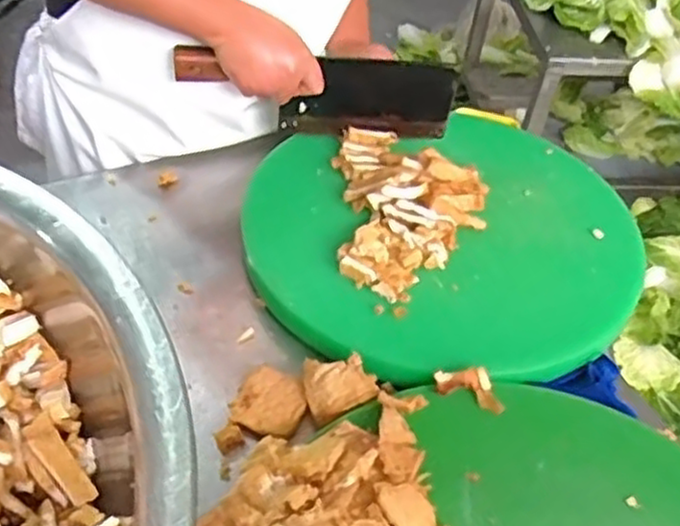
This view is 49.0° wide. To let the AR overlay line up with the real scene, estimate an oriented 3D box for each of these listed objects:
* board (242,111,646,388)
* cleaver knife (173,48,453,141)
[{"bbox_3d":[0.109,-0.042,0.741,0.394,0.039,0.364,-13,51,-20],"label":"board"},{"bbox_3d":[-0.022,-0.182,0.805,0.292,0.107,0.020,-2,45,-6],"label":"cleaver knife"}]

